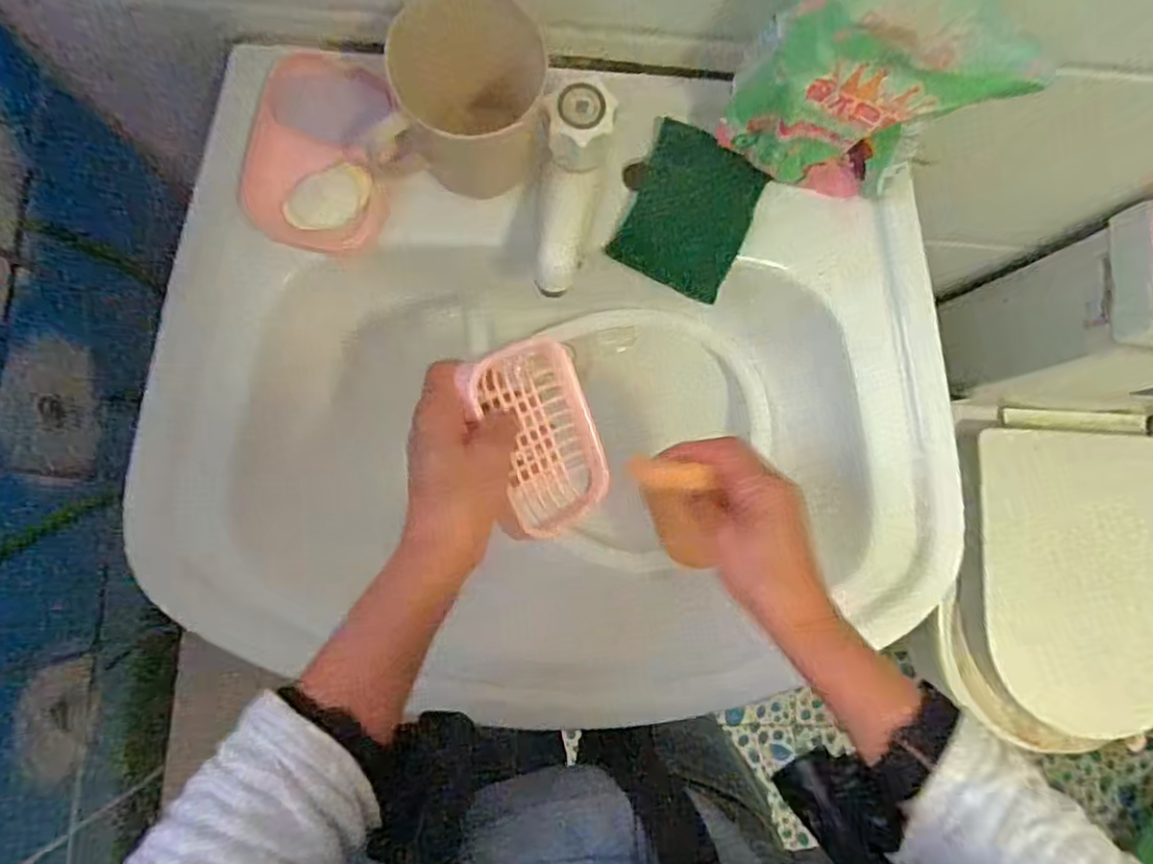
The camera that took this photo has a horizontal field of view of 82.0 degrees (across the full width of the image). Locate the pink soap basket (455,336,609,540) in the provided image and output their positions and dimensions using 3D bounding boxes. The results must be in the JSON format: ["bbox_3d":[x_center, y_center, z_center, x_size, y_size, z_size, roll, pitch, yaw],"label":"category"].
[{"bbox_3d":[-0.027,0.004,0.437,0.081,0.030,0.123,-24,101,-39],"label":"pink soap basket"}]

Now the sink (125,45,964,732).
[{"bbox_3d":[-0.011,-0.027,0.524,0.563,0.170,0.442,1,84,-4],"label":"sink"}]

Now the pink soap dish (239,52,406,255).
[{"bbox_3d":[-0.173,-0.190,0.459,0.093,0.033,0.125,13,83,-3],"label":"pink soap dish"}]

